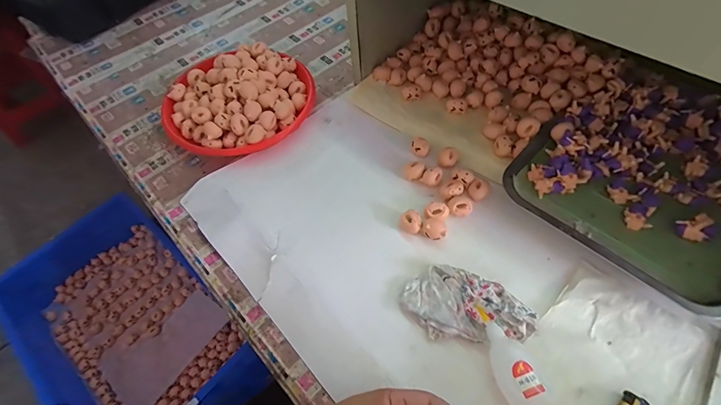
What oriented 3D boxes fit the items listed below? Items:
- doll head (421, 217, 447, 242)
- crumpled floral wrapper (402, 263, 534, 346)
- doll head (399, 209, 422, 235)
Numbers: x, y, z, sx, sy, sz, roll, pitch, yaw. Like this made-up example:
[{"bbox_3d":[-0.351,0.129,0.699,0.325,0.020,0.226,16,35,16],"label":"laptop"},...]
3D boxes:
[{"bbox_3d":[0.092,0.034,0.441,0.029,0.021,0.023,25,64,18],"label":"doll head"},{"bbox_3d":[0.118,0.113,0.390,0.138,0.026,0.074,14,58,7],"label":"crumpled floral wrapper"},{"bbox_3d":[0.063,0.025,0.448,0.028,0.019,0.026,-2,59,3],"label":"doll head"}]

